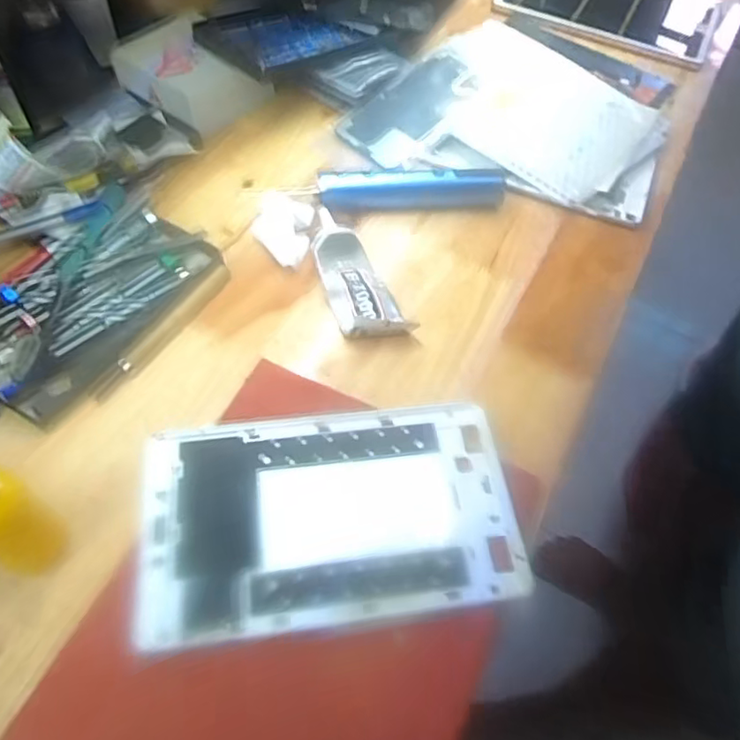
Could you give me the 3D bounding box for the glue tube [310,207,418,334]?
[{"bbox_3d":[-0.012,-0.070,0.437,0.047,0.027,0.118,-15,59,-14],"label":"glue tube"}]

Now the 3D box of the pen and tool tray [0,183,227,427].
[{"bbox_3d":[-0.194,-0.052,0.409,0.117,0.028,0.177,30,59,14],"label":"pen and tool tray"}]

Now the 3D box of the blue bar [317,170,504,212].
[{"bbox_3d":[0.035,-0.151,0.491,0.152,0.024,0.025,-3,57,-7],"label":"blue bar"}]

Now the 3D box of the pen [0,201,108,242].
[{"bbox_3d":[-0.261,-0.102,0.435,0.131,0.013,0.011,-17,60,-1],"label":"pen"}]

